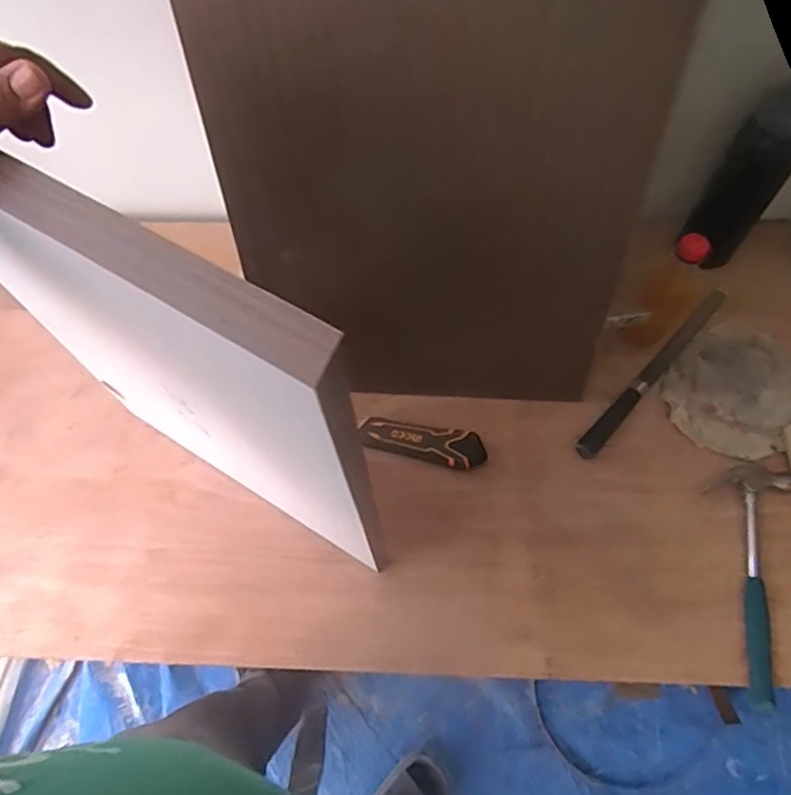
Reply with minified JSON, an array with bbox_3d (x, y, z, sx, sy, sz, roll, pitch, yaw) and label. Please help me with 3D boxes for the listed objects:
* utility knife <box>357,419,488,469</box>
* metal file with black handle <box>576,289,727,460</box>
[{"bbox_3d":[0.031,0.054,0.726,0.155,0.026,0.042,13,68,5],"label":"utility knife"},{"bbox_3d":[0.336,-0.039,0.763,0.023,0.010,0.318,41,74,17],"label":"metal file with black handle"}]

